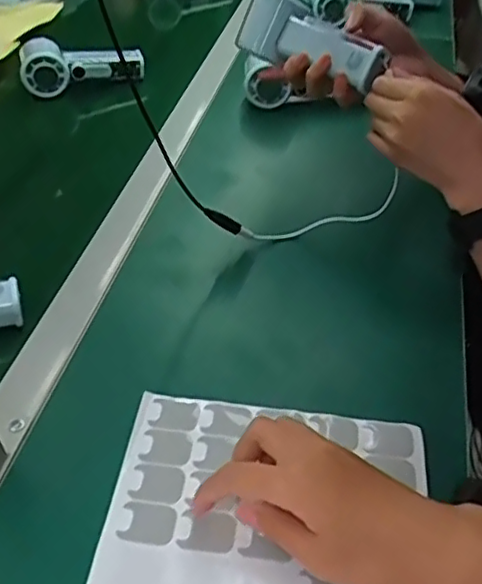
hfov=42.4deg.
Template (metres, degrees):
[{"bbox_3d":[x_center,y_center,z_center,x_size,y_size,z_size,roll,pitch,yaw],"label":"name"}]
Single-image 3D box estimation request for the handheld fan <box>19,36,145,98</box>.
[{"bbox_3d":[-0.201,-0.284,0.796,0.149,0.066,0.055,-7,45,-7],"label":"handheld fan"}]

